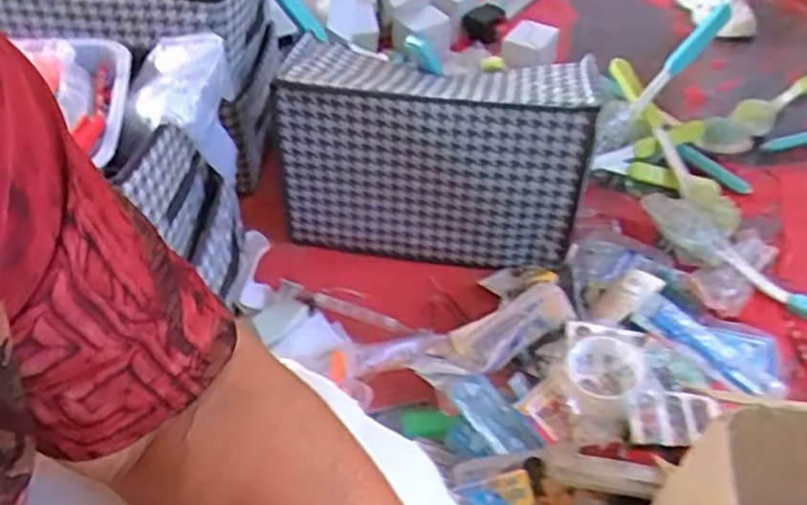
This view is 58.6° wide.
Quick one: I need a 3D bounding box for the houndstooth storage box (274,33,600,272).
[{"bbox_3d":[0.043,-0.138,1.019,0.396,0.267,0.152,6,45,6],"label":"houndstooth storage box"}]

